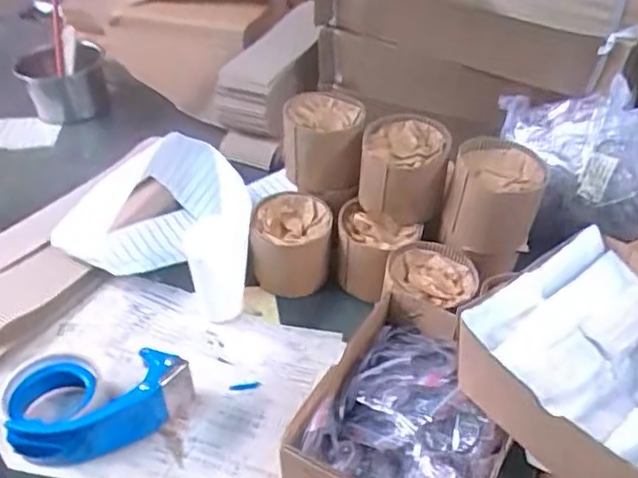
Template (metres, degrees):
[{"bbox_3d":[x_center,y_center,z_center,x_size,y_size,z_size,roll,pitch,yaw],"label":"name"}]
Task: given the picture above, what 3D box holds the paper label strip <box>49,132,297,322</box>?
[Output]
[{"bbox_3d":[-0.166,-0.023,0.763,0.228,0.090,0.195,17,45,16],"label":"paper label strip"}]

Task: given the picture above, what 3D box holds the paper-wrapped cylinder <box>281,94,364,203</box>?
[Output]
[{"bbox_3d":[0.004,-0.112,0.750,0.094,0.085,0.103,5,43,4],"label":"paper-wrapped cylinder"}]

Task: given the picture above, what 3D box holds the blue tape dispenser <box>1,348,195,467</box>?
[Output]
[{"bbox_3d":[-0.199,0.153,0.574,0.162,0.067,0.087,-2,43,-3],"label":"blue tape dispenser"}]

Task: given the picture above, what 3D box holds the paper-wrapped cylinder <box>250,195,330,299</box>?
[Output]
[{"bbox_3d":[-0.029,0.005,0.733,0.091,0.084,0.088,8,44,7],"label":"paper-wrapped cylinder"}]

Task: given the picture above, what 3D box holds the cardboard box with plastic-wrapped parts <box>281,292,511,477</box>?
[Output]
[{"bbox_3d":[0.080,0.156,0.546,0.155,0.079,0.200,22,47,21],"label":"cardboard box with plastic-wrapped parts"}]

